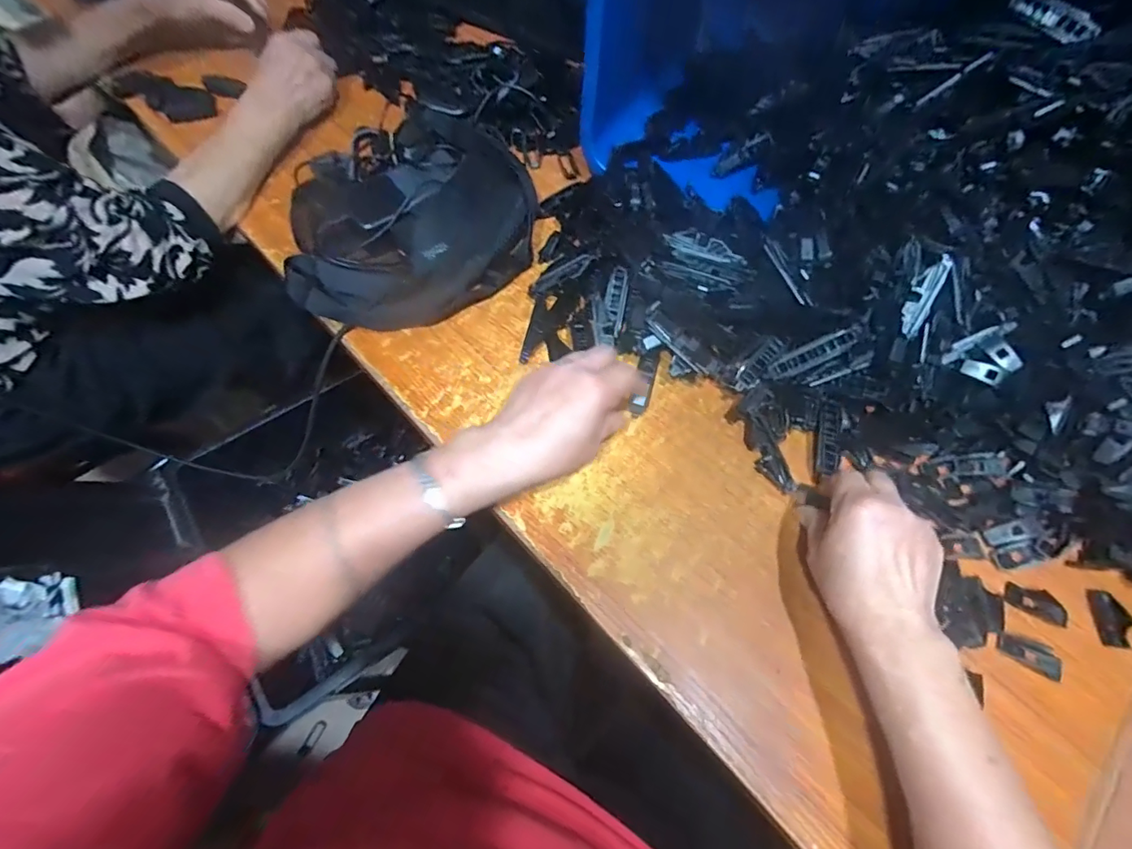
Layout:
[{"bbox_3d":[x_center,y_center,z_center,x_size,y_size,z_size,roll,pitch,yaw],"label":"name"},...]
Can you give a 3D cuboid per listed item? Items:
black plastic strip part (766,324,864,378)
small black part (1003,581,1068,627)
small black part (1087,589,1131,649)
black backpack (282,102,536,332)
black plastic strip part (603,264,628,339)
[{"bbox_3d":[0.215,-0.062,0.420,0.081,0.012,0.017,-26,64,12],"label":"black plastic strip part"},{"bbox_3d":[0.364,0.138,0.376,0.044,0.004,0.023,17,64,8],"label":"small black part"},{"bbox_3d":[0.420,0.150,0.373,0.025,0.006,0.043,16,64,7],"label":"small black part"},{"bbox_3d":[-0.166,-0.218,0.505,0.250,0.072,0.216,-26,66,-13],"label":"black backpack"},{"bbox_3d":[0.048,-0.121,0.477,0.020,0.007,0.066,7,86,2],"label":"black plastic strip part"}]

